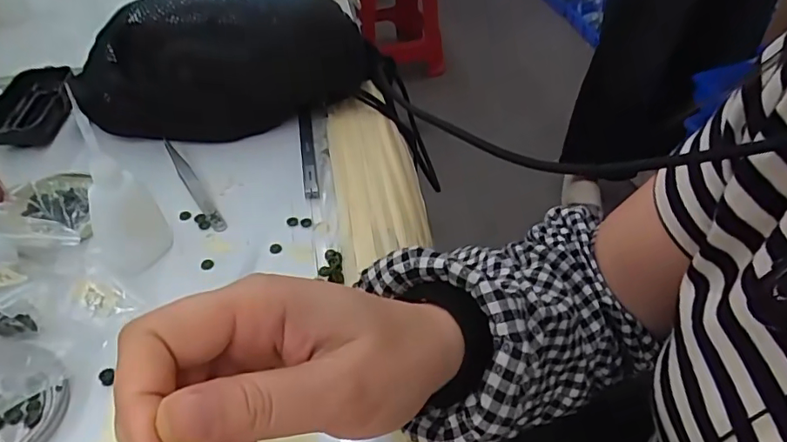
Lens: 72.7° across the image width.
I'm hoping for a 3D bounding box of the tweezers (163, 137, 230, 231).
[{"bbox_3d":[-0.163,-0.033,0.431,0.011,0.004,0.130,-24,49,-25],"label":"tweezers"}]

